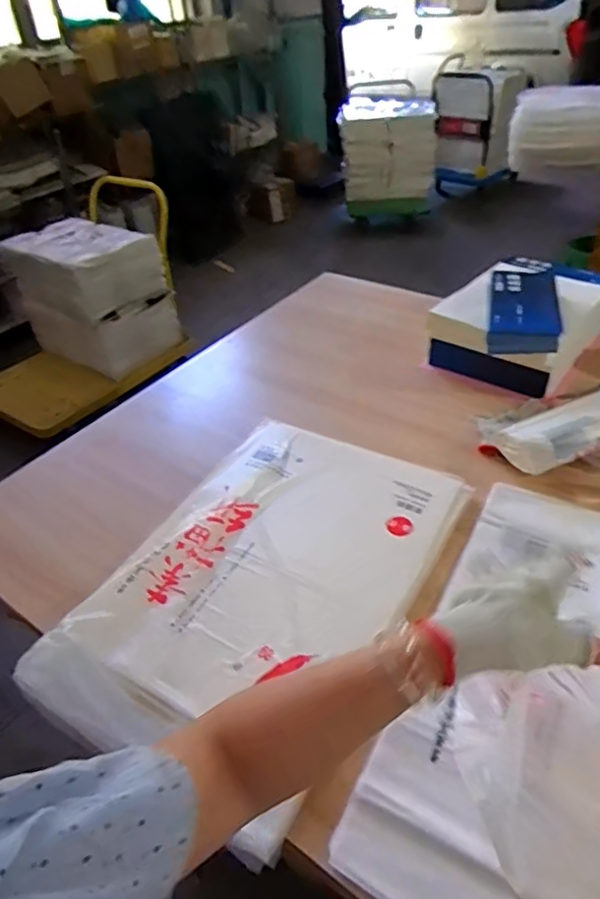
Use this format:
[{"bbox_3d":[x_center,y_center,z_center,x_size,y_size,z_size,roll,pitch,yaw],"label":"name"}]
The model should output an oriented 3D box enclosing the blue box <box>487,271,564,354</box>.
[{"bbox_3d":[0.441,-0.282,1.132,0.127,0.059,0.252,8,42,15],"label":"blue box"}]

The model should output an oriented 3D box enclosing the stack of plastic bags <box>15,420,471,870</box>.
[{"bbox_3d":[-0.043,0.172,0.826,0.388,0.051,0.606,19,46,26],"label":"stack of plastic bags"}]

